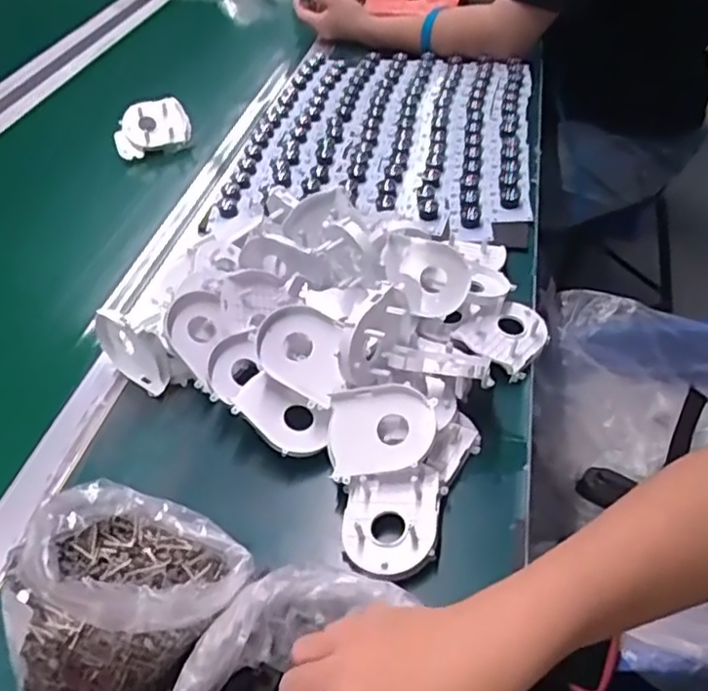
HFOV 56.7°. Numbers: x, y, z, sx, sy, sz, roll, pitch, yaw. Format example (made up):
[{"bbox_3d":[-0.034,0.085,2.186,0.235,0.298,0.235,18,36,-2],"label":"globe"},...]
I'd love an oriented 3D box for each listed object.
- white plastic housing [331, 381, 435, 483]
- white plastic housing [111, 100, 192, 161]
[{"bbox_3d":[0.021,0.063,0.487,0.080,0.019,0.068,-10,62,16],"label":"white plastic housing"},{"bbox_3d":[-0.278,-0.298,0.898,0.101,0.064,0.032,-22,13,-10],"label":"white plastic housing"}]

